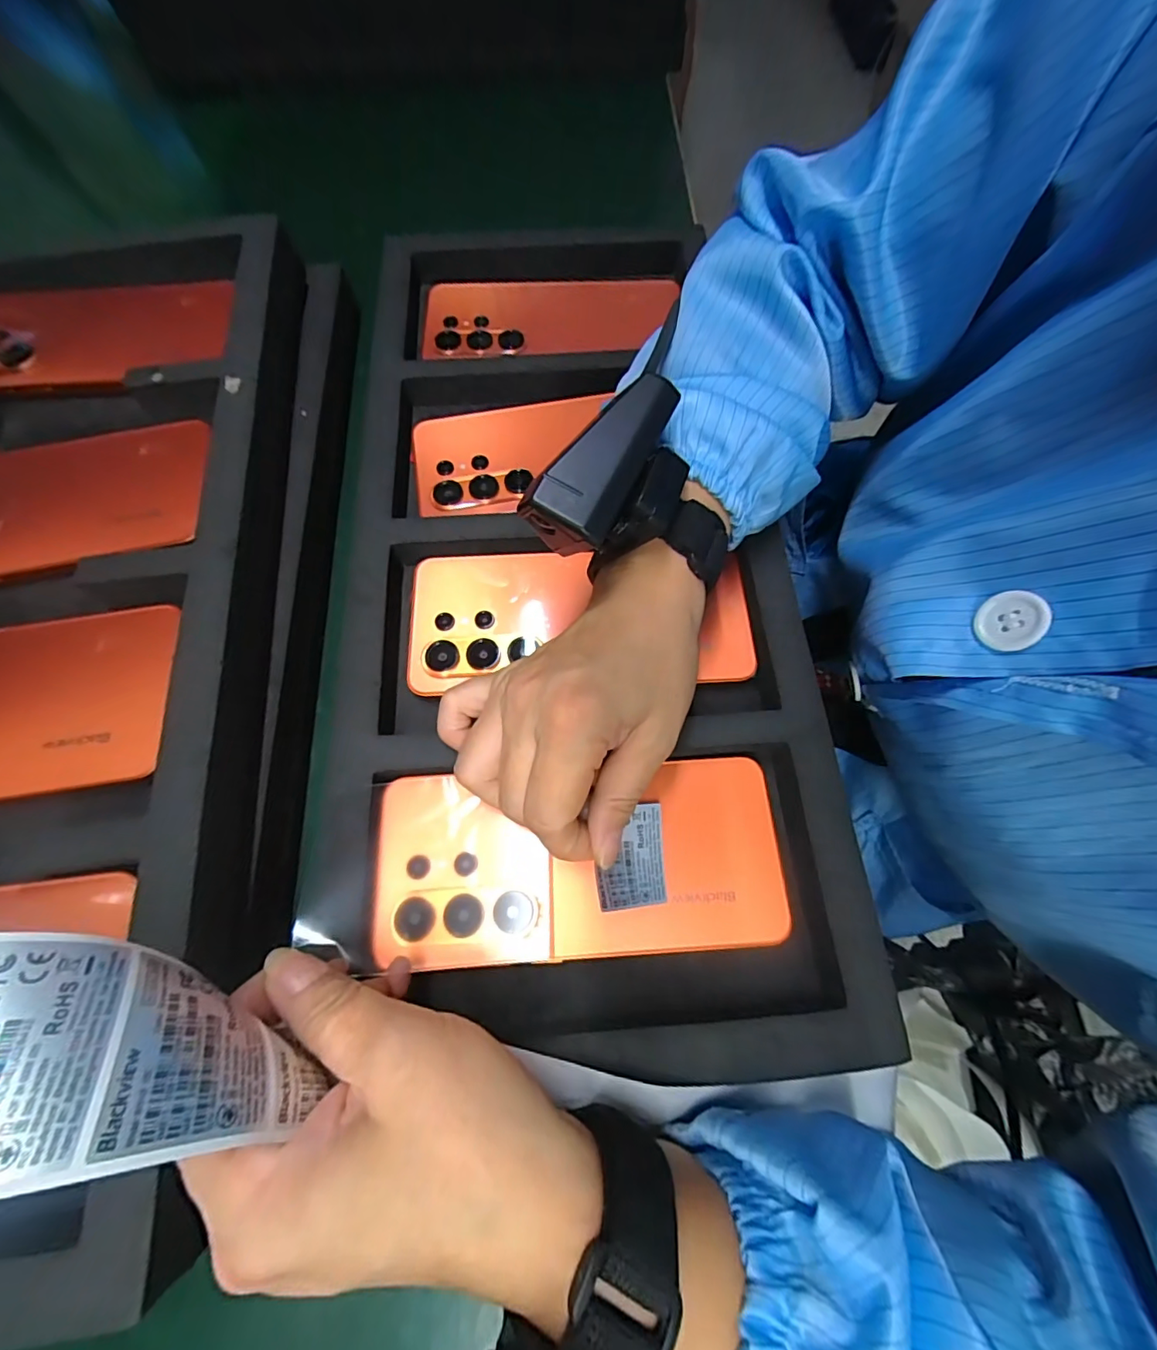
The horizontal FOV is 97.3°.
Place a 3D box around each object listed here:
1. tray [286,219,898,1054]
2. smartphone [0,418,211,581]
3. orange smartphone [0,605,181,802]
[{"bbox_3d":[-0.005,-0.074,0.270,0.221,0.037,0.460,-3,71,1],"label":"tray"},{"bbox_3d":[-0.265,-0.083,0.244,0.170,0.009,0.082,-8,70,-2],"label":"smartphone"},{"bbox_3d":[-0.250,0.016,0.208,0.163,0.007,0.076,-8,70,-2],"label":"orange smartphone"}]

